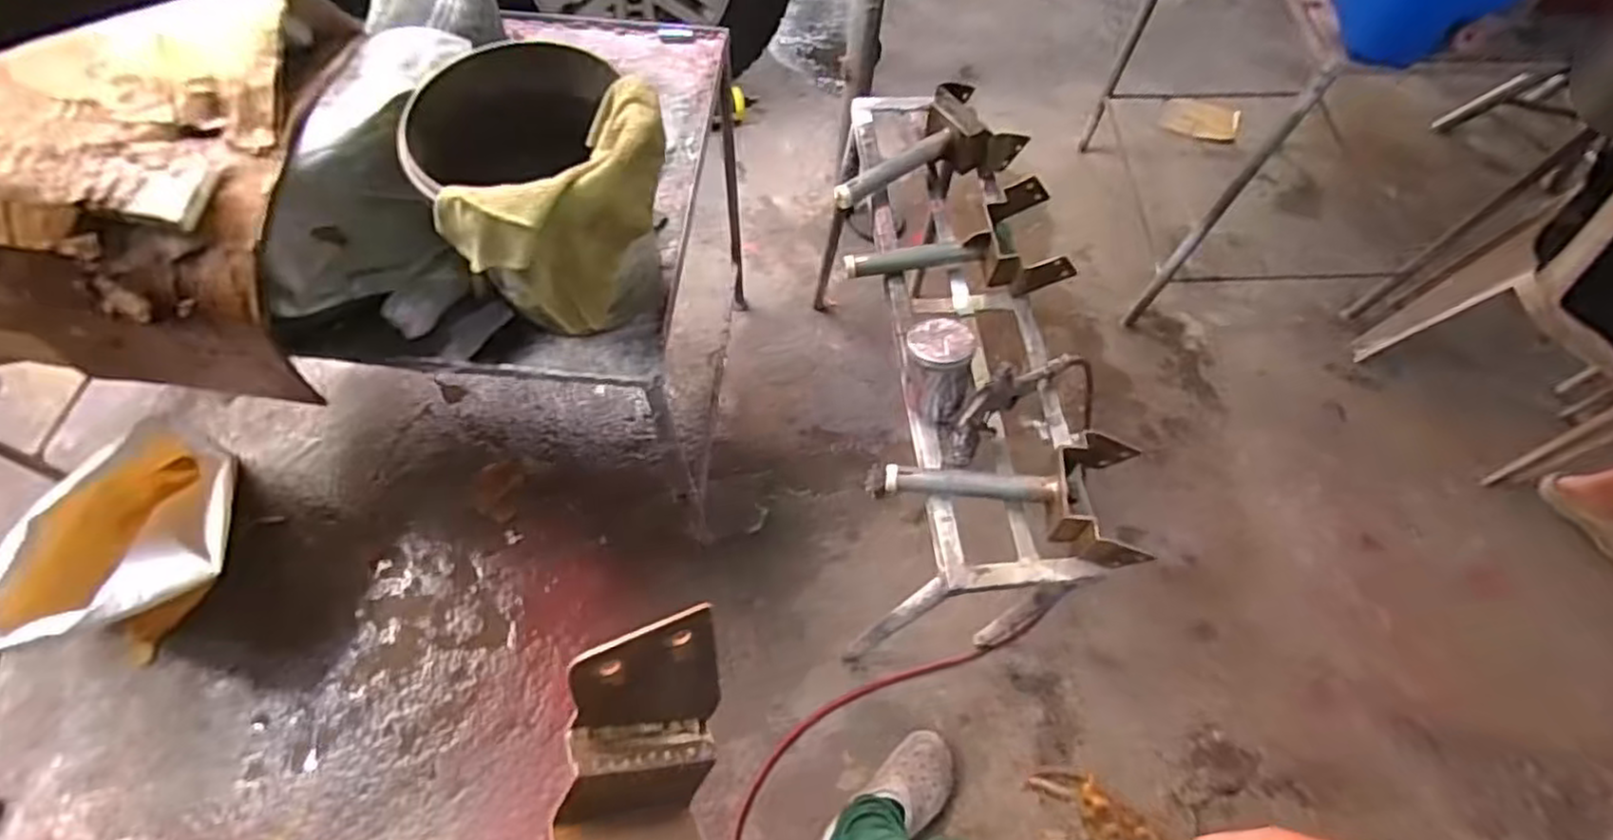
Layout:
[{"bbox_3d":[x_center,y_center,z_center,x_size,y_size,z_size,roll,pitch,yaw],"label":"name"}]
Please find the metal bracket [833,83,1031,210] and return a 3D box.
[{"bbox_3d":[0.175,-0.408,1.090,0.303,0.073,0.150,-32,72,-17],"label":"metal bracket"}]

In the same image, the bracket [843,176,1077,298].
[{"bbox_3d":[0.210,-0.248,1.028,0.300,0.062,0.155,-9,66,-7],"label":"bracket"}]

